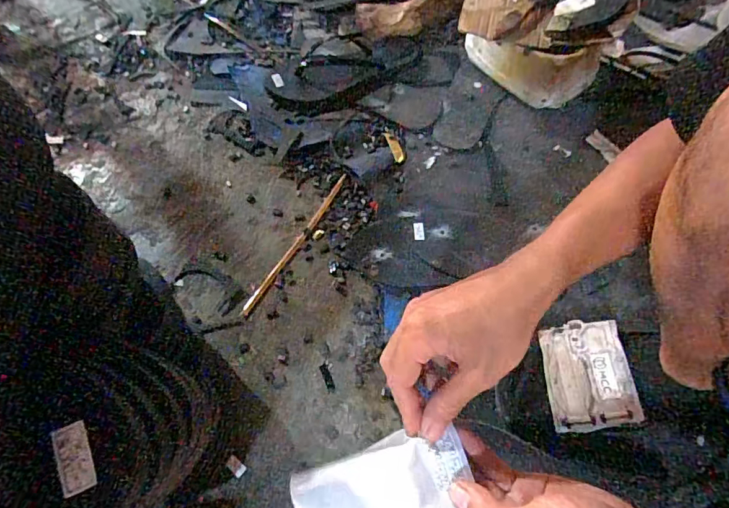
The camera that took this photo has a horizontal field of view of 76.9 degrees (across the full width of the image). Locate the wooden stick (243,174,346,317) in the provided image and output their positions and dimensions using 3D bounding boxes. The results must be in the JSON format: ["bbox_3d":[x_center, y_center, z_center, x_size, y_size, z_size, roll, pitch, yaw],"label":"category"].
[{"bbox_3d":[-0.086,-0.016,0.587,0.012,0.011,0.222,30,68,12],"label":"wooden stick"}]

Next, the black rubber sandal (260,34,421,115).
[{"bbox_3d":[-0.025,-0.274,0.690,0.240,0.034,0.110,-16,66,-10],"label":"black rubber sandal"}]

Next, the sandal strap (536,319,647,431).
[{"bbox_3d":[0.231,0.122,0.472,0.079,0.035,0.111,-11,50,25],"label":"sandal strap"}]

